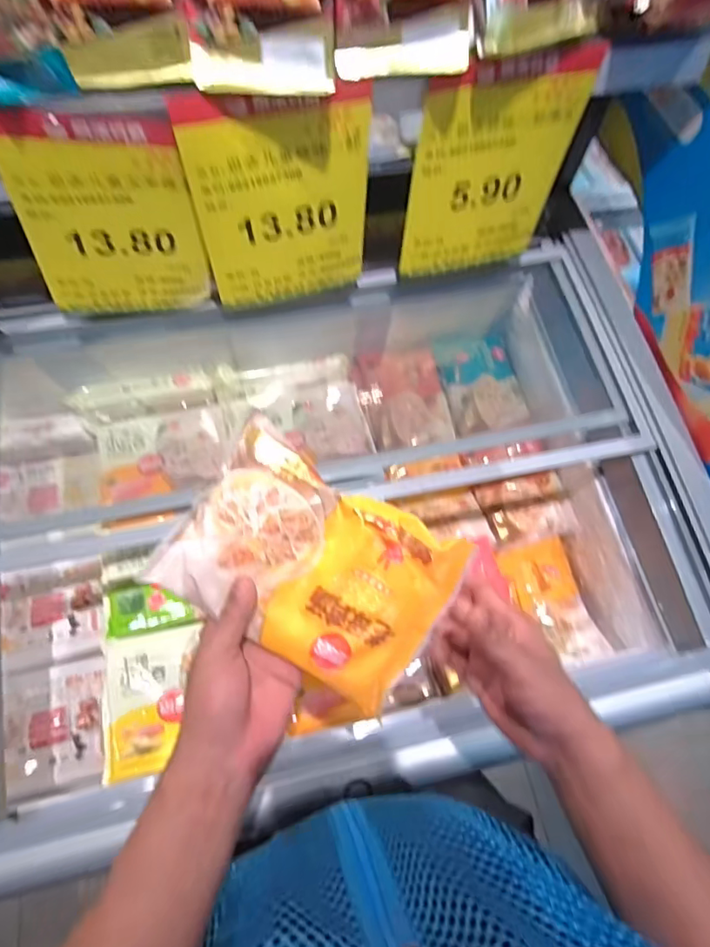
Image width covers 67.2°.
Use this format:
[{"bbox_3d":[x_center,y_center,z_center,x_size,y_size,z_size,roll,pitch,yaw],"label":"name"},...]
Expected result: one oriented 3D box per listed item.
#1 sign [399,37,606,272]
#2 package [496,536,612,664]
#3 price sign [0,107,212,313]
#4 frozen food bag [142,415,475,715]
[{"bbox_3d":[0.179,-0.386,0.699,0.211,0.276,0.010,-14,64,-7],"label":"sign"},{"bbox_3d":[0.342,0.222,0.929,0.136,0.044,0.207,-13,67,-9],"label":"package"},{"bbox_3d":[-0.295,-0.299,0.652,0.195,0.276,0.007,-7,67,-12],"label":"price sign"},{"bbox_3d":[-0.032,0.072,0.420,0.205,0.040,0.148,30,89,-1],"label":"frozen food bag"}]

